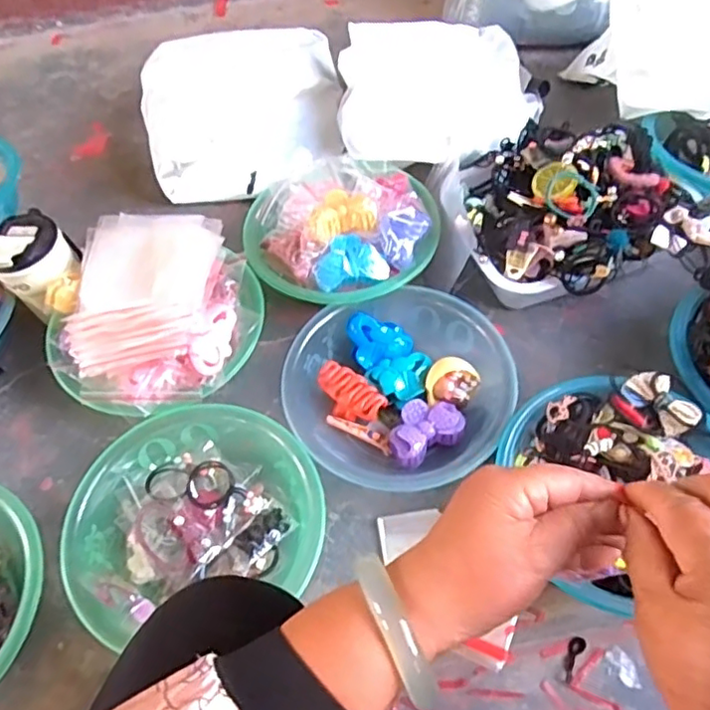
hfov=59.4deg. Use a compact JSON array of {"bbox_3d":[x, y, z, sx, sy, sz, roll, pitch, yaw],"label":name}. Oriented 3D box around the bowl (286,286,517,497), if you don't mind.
[{"bbox_3d":[0.046,0.038,0.676,0.220,0.073,0.220,-2,57,3],"label":"bowl"}]

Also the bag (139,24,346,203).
[{"bbox_3d":[-0.159,-0.363,0.923,0.309,0.118,0.276,-21,57,-9],"label":"bag"}]

